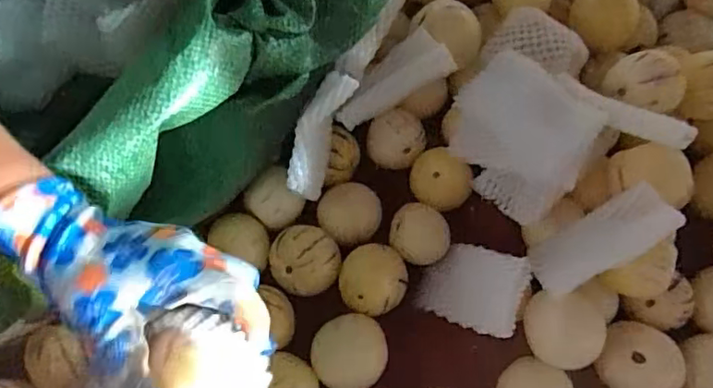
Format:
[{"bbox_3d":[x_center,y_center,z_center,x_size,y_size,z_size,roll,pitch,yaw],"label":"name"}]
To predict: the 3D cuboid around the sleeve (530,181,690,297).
[{"bbox_3d":[0.178,0.034,0.429,0.105,0.024,0.043,-35,68,27],"label":"sleeve"}]

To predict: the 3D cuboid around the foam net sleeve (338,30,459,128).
[{"bbox_3d":[0.028,-0.094,0.491,0.103,0.031,0.039,-36,71,13],"label":"foam net sleeve"}]

